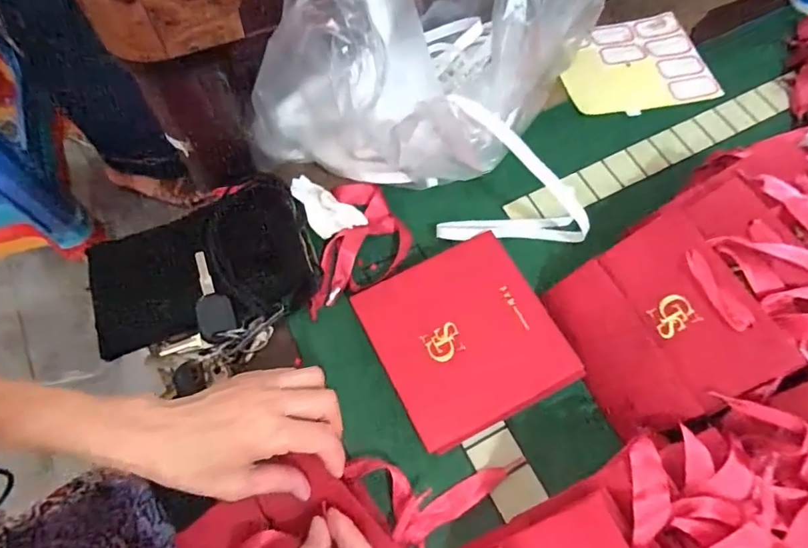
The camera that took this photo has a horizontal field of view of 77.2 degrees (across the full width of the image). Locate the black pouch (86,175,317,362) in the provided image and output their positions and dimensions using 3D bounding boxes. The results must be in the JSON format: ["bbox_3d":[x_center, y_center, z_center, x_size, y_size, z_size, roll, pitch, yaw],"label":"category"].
[{"bbox_3d":[-0.180,-0.005,0.436,0.187,0.022,0.113,-16,94,-4],"label":"black pouch"}]

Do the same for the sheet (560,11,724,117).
[{"bbox_3d":[0.258,-0.240,0.577,0.174,0.011,0.125,-12,67,-8],"label":"sheet"}]

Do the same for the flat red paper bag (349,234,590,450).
[{"bbox_3d":[0.049,0.053,0.418,0.135,0.029,0.141,-25,69,-13],"label":"flat red paper bag"}]

